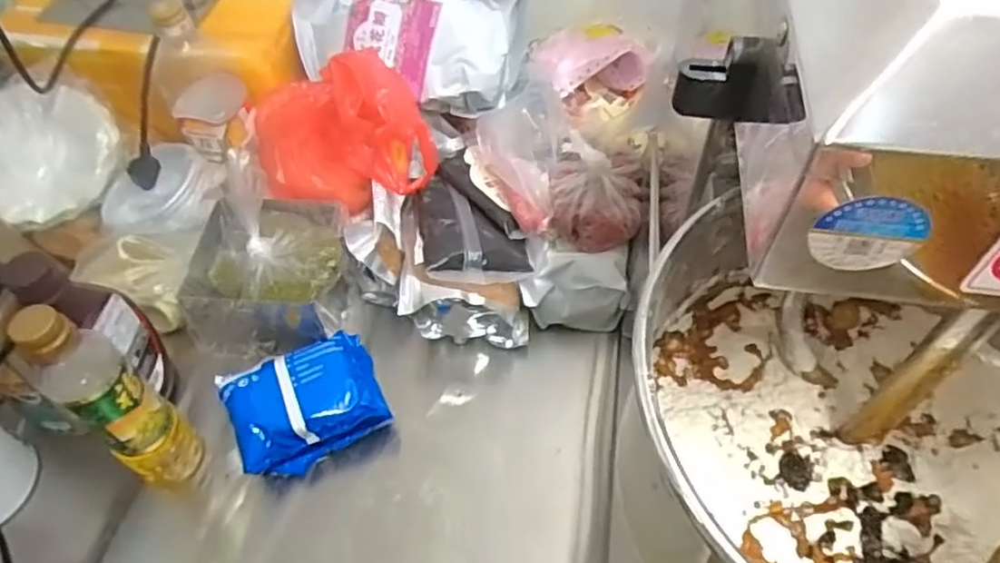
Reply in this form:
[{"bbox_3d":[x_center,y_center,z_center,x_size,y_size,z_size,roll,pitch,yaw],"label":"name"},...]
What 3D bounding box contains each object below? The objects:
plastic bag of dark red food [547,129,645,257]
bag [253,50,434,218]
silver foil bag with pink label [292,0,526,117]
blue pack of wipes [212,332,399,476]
[{"bbox_3d":[0.101,-0.090,0.699,0.093,0.057,0.124,4,53,5],"label":"plastic bag of dark red food"},{"bbox_3d":[-0.172,-0.167,0.707,0.169,0.129,0.157,-17,54,-11],"label":"bag"},{"bbox_3d":[-0.104,-0.281,0.765,0.262,0.156,0.080,9,10,-1],"label":"silver foil bag with pink label"},{"bbox_3d":[-0.182,0.115,0.629,0.138,0.050,0.107,-21,55,-14],"label":"blue pack of wipes"}]

